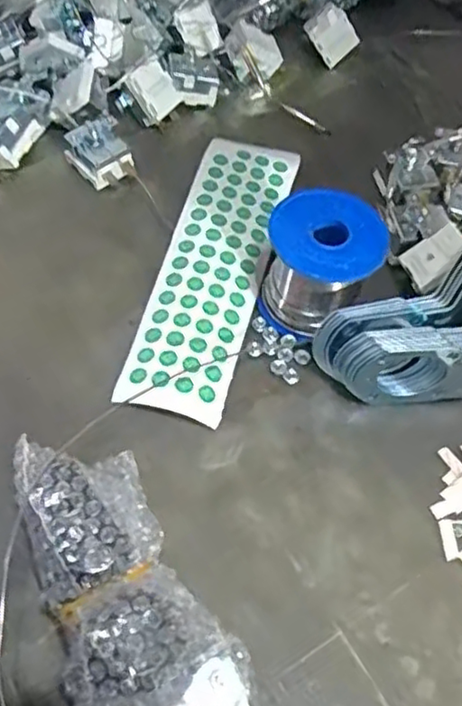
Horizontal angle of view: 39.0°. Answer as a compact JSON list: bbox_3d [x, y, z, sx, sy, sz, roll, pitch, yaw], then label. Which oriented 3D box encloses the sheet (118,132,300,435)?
[{"bbox_3d":[-0.008,-0.053,0.390,0.058,0.017,0.202,14,59,6],"label":"sheet"}]

